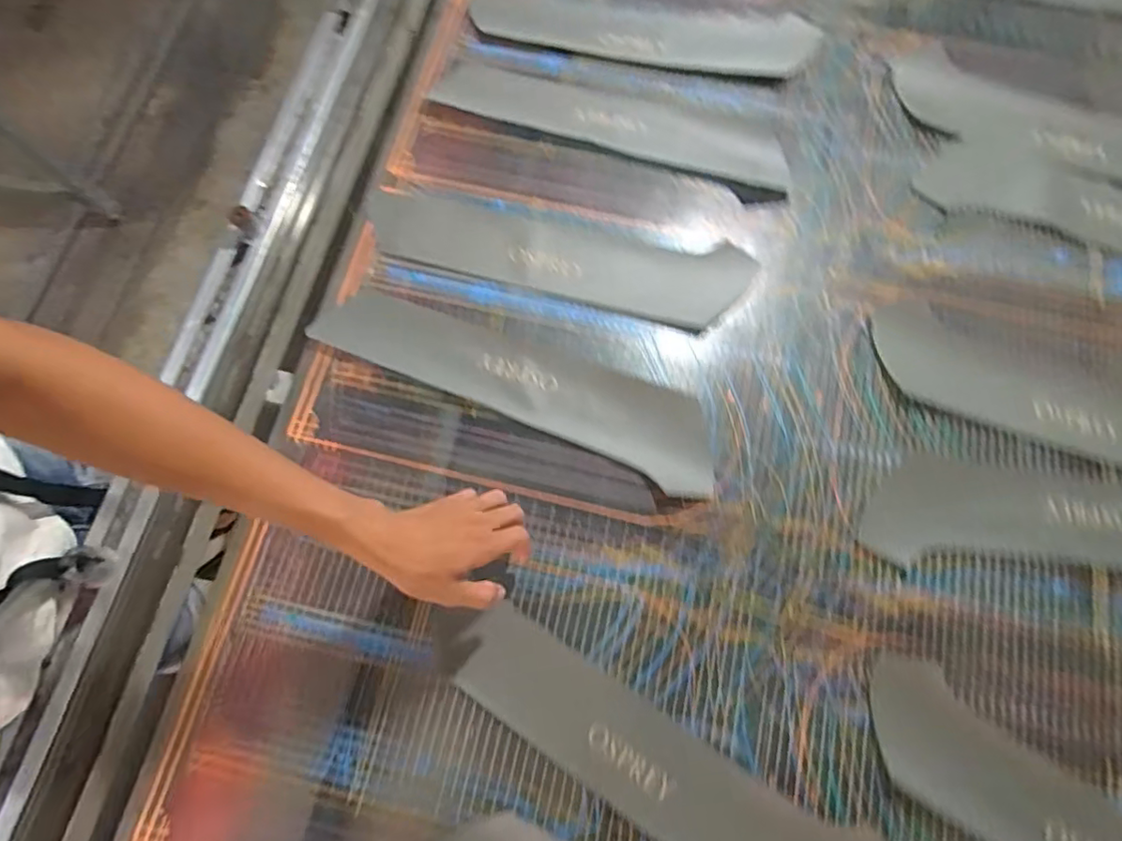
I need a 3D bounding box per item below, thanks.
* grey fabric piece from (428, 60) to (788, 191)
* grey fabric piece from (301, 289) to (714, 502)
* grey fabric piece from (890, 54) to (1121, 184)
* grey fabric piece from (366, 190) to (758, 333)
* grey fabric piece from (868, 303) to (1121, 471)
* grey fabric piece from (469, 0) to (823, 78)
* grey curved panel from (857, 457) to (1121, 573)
[{"bbox_3d":[0.063,-0.387,0.732,0.442,0.011,0.102,16,73,3],"label":"grey fabric piece"},{"bbox_3d":[-0.048,-0.043,0.632,0.445,0.008,0.104,20,73,4],"label":"grey fabric piece"},{"bbox_3d":[0.674,-0.367,0.748,0.489,0.007,0.123,18,73,3],"label":"grey fabric piece"},{"bbox_3d":[-0.008,-0.192,0.674,0.443,0.008,0.109,11,72,1],"label":"grey fabric piece"},{"bbox_3d":[0.557,-0.018,0.628,0.434,0.011,0.115,20,73,4],"label":"grey fabric piece"},{"bbox_3d":[0.109,-0.513,0.763,0.451,0.009,0.110,6,72,-1],"label":"grey fabric piece"},{"bbox_3d":[0.539,0.102,0.603,0.443,0.015,0.110,3,72,-2],"label":"grey curved panel"}]

